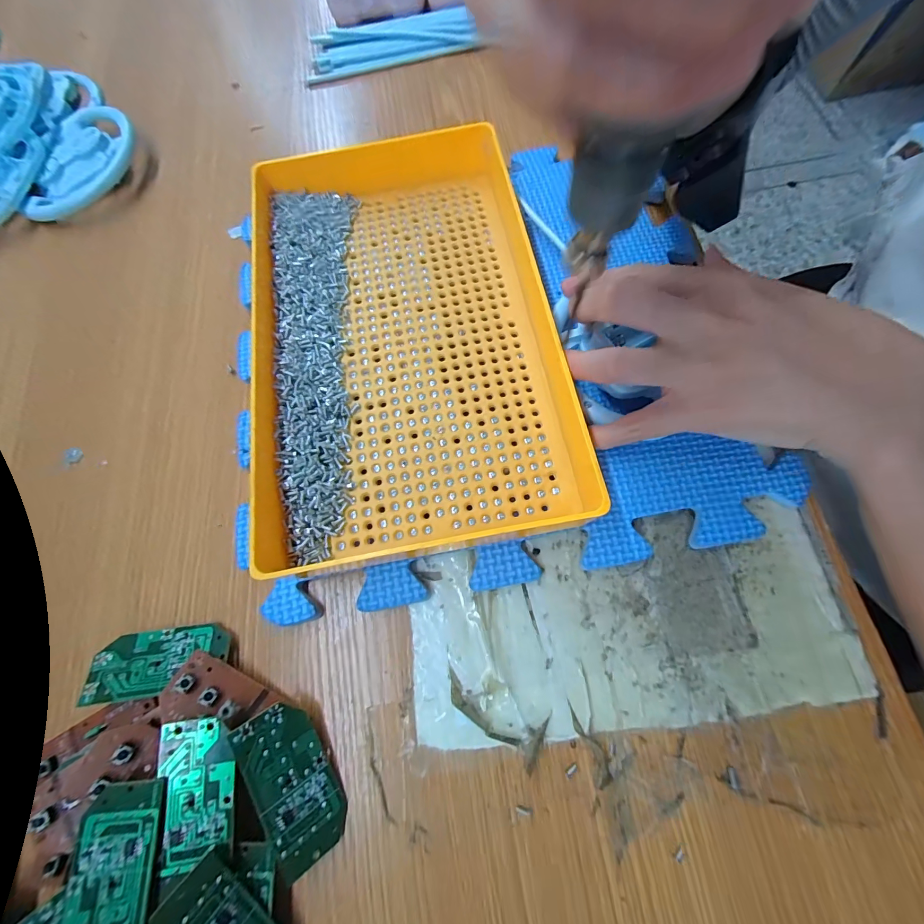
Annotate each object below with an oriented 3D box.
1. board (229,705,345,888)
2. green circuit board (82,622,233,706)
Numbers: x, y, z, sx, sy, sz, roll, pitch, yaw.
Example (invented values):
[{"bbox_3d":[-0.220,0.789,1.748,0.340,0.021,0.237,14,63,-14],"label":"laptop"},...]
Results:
[{"bbox_3d":[-0.071,0.134,0.166,0.029,0.004,0.060,-24,79,-33],"label":"board"},{"bbox_3d":[-0.141,0.093,0.185,0.060,0.004,0.029,-6,56,-5],"label":"green circuit board"}]

